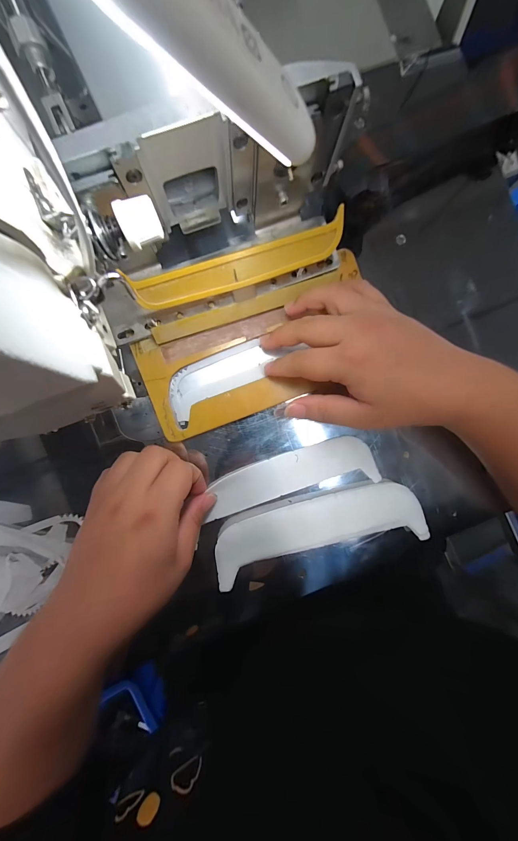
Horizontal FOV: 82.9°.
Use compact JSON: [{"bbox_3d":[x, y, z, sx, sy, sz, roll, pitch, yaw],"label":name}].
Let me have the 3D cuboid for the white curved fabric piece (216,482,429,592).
[{"bbox_3d":[0.054,0.101,0.277,0.190,0.017,0.053,-11,92,-3],"label":"white curved fabric piece"}]

